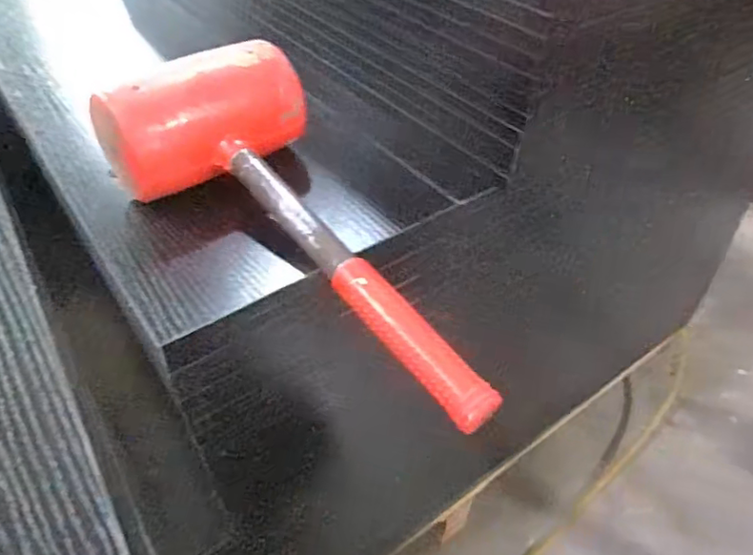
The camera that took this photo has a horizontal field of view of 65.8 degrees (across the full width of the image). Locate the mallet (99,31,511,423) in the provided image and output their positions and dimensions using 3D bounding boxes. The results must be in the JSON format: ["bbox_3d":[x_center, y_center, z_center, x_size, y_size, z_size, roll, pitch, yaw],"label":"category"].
[{"bbox_3d":[-0.043,-0.032,0.355,0.126,0.070,0.310,-33,67,-30],"label":"mallet"}]

